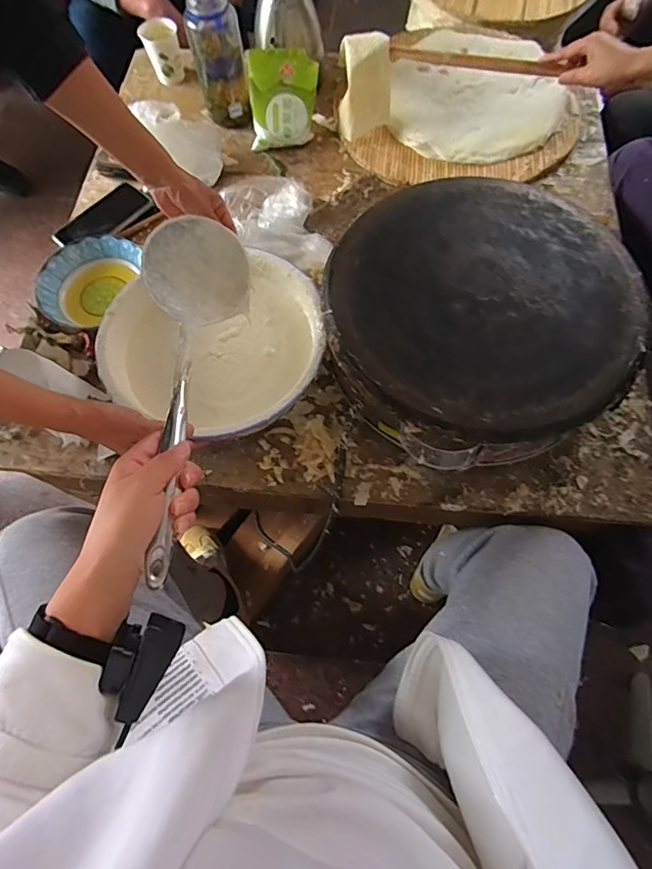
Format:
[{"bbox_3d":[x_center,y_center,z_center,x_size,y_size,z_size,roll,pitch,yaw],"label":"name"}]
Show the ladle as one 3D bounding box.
[{"bbox_3d":[-0.137,-0.055,0.442,0.101,0.069,0.371,-1,60,2],"label":"ladle"}]

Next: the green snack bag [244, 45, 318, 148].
[{"bbox_3d":[-0.073,-0.573,0.811,0.120,0.130,0.051,-4,68,1],"label":"green snack bag"}]

